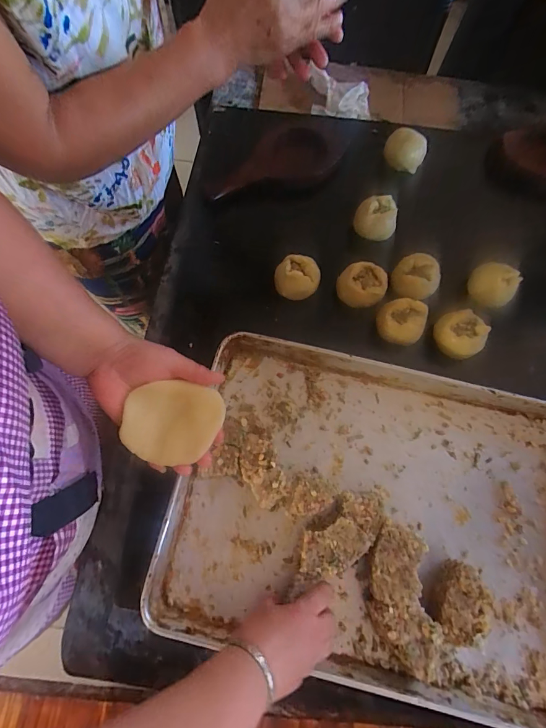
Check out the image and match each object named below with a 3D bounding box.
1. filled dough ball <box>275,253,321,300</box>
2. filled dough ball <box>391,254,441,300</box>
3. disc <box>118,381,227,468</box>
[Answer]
[{"bbox_3d":[0.039,-0.143,0.597,0.061,0.047,0.067,1,71,-2],"label":"filled dough ball"},{"bbox_3d":[0.237,-0.145,0.604,0.068,0.044,0.064,1,71,-2],"label":"filled dough ball"},{"bbox_3d":[-0.107,0.064,0.386,0.098,0.005,0.085,12,91,-8],"label":"disc"}]

